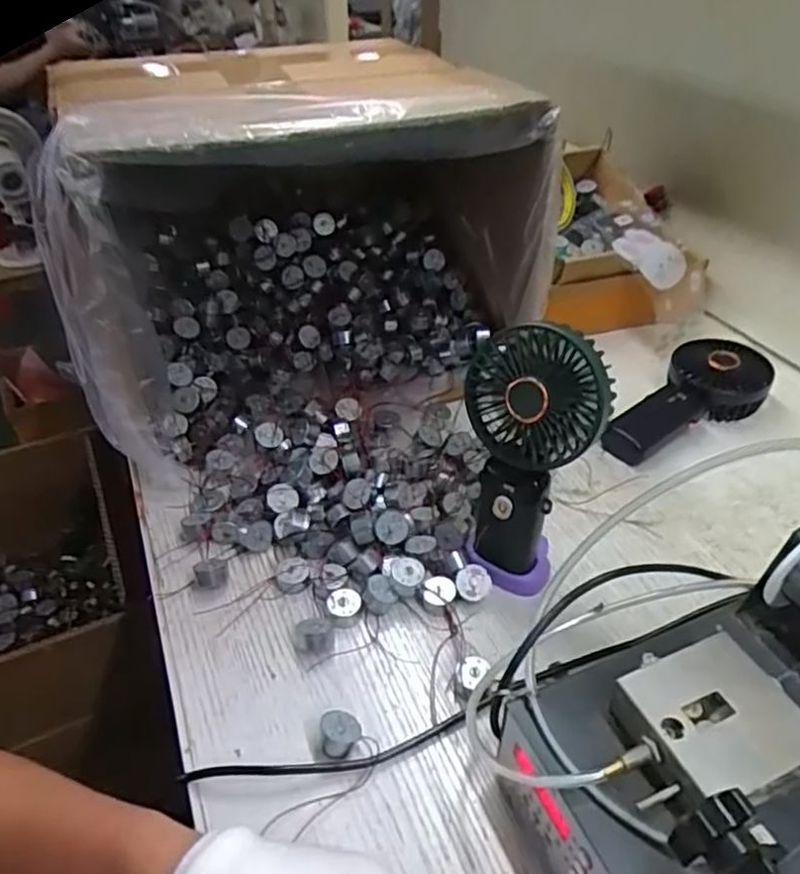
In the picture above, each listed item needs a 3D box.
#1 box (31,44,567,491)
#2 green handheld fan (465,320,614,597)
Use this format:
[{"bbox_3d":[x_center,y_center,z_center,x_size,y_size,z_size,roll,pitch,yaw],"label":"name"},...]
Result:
[{"bbox_3d":[-0.087,-0.182,0.601,0.396,0.271,0.256,-14,40,-17],"label":"box"},{"bbox_3d":[0.081,0.018,0.433,0.084,0.185,0.041,19,32,23],"label":"green handheld fan"}]

